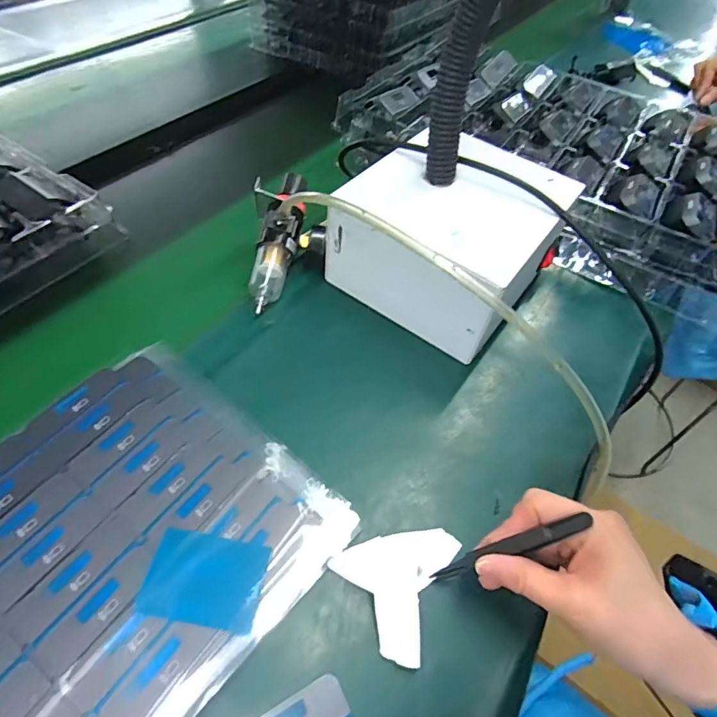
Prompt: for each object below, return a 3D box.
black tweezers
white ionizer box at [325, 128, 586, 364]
[{"bbox_3d":[0.093,0.116,0.281,0.009,0.101,0.008,27,40,-38],"label":"black tweezers"},{"bbox_3d":[0.083,-0.123,0.453,0.193,0.110,0.204,31,56,19],"label":"white ionizer box"}]

